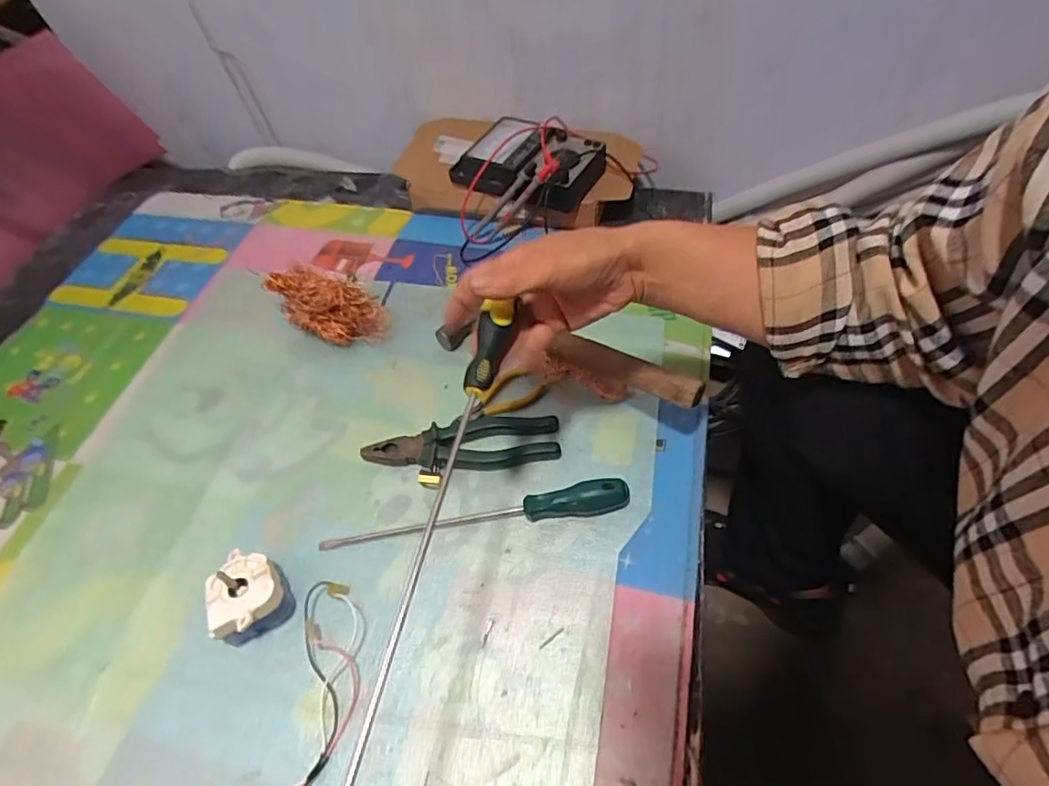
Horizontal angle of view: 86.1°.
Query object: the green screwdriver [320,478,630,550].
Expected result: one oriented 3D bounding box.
[{"bbox_3d":[-0.048,0.110,0.525,0.286,0.026,0.033,-8,56,0],"label":"green screwdriver"}]

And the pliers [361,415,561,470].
[{"bbox_3d":[-0.063,0.052,0.569,0.194,0.019,0.054,-3,56,3],"label":"pliers"}]

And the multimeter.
[{"bbox_3d":[0.004,-0.308,0.745,0.194,0.052,0.126,14,60,15],"label":"multimeter"}]

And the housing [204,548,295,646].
[{"bbox_3d":[-0.244,0.174,0.490,0.060,0.043,0.072,-28,58,-13],"label":"housing"}]

